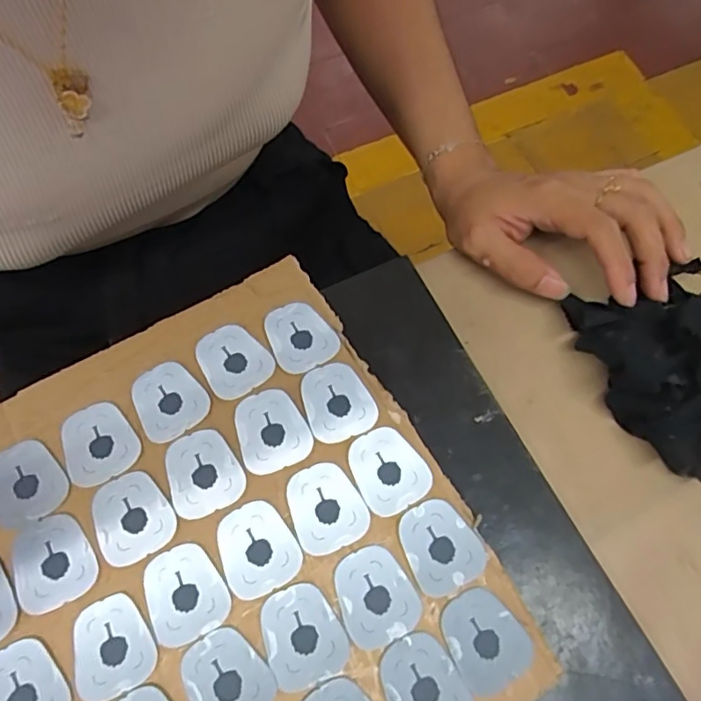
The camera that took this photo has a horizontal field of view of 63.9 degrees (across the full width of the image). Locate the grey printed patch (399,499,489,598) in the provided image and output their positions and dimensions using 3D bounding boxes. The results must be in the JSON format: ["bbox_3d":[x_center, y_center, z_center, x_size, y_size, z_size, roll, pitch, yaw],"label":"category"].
[{"bbox_3d":[0.041,0.088,0.254,0.033,0.004,0.038,-24,70,-9],"label":"grey printed patch"}]

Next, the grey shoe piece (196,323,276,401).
[{"bbox_3d":[-0.061,0.005,0.288,0.032,0.004,0.038,-37,73,-14],"label":"grey shoe piece"}]

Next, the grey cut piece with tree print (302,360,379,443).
[{"bbox_3d":[-0.007,0.025,0.279,0.033,0.004,0.039,-21,70,-8],"label":"grey cut piece with tree print"}]

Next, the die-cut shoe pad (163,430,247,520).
[{"bbox_3d":[-0.070,0.057,0.264,0.033,0.004,0.038,-21,70,-8],"label":"die-cut shoe pad"}]

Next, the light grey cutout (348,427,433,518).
[{"bbox_3d":[0.017,0.057,0.267,0.033,0.004,0.038,-30,71,-11],"label":"light grey cutout"}]

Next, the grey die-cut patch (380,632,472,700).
[{"bbox_3d":[0.030,0.141,0.234,0.032,0.004,0.038,-22,70,-9],"label":"grey die-cut patch"}]

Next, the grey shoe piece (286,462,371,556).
[{"bbox_3d":[-0.011,0.072,0.258,0.033,0.004,0.038,-21,70,-8],"label":"grey shoe piece"}]

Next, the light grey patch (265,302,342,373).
[{"bbox_3d":[-0.027,-0.008,0.294,0.032,0.005,0.038,-28,71,-11],"label":"light grey patch"}]

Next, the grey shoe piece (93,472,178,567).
[{"bbox_3d":[-0.100,0.076,0.258,0.033,0.004,0.038,-25,70,-10],"label":"grey shoe piece"}]

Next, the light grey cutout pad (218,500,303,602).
[{"bbox_3d":[-0.042,0.088,0.252,0.033,0.004,0.038,-22,70,-8],"label":"light grey cutout pad"}]

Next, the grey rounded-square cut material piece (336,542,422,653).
[{"bbox_3d":[0.011,0.107,0.246,0.033,0.004,0.039,-21,70,-8],"label":"grey rounded-square cut material piece"}]

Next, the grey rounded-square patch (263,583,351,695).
[{"bbox_3d":[-0.020,0.121,0.239,0.033,0.004,0.038,-22,70,-8],"label":"grey rounded-square patch"}]

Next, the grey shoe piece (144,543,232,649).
[{"bbox_3d":[-0.072,0.106,0.245,0.033,0.004,0.038,-21,70,-8],"label":"grey shoe piece"}]

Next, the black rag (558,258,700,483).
[{"bbox_3d":[0.175,0.017,0.287,0.070,0.053,0.128,-21,73,-8],"label":"black rag"}]

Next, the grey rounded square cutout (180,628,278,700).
[{"bbox_3d":[-0.052,0.137,0.233,0.033,0.004,0.038,-27,71,-10],"label":"grey rounded square cutout"}]

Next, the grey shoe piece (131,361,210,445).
[{"bbox_3d":[-0.091,0.024,0.279,0.033,0.004,0.038,-33,72,-12],"label":"grey shoe piece"}]

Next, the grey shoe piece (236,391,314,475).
[{"bbox_3d":[-0.039,0.038,0.272,0.033,0.004,0.038,-21,70,-8],"label":"grey shoe piece"}]

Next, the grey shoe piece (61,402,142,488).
[{"bbox_3d":[-0.122,0.044,0.272,0.033,0.004,0.039,-26,68,-12],"label":"grey shoe piece"}]

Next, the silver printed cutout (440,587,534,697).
[{"bbox_3d":[0.058,0.125,0.242,0.033,0.004,0.038,-23,70,-9],"label":"silver printed cutout"}]

